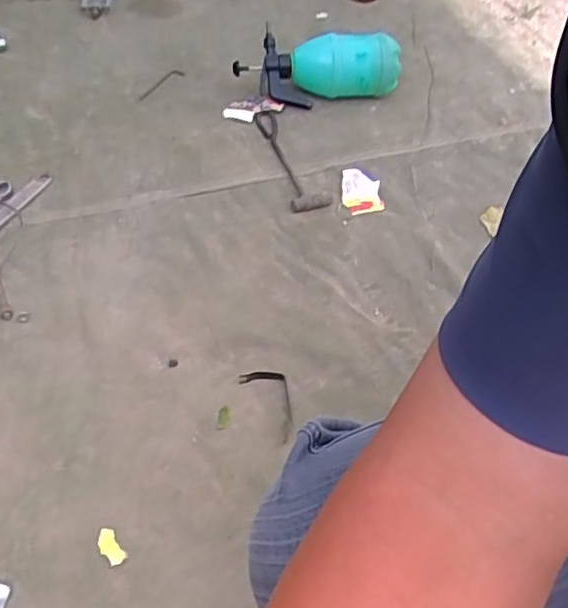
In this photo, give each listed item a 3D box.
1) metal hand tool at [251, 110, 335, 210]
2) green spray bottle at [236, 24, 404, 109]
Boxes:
[{"bbox_3d":[0.005,-0.254,1.138,0.075,0.026,0.242,-16,66,-20],"label":"metal hand tool"},{"bbox_3d":[0.065,-0.436,1.176,0.297,0.112,0.096,-7,50,-12],"label":"green spray bottle"}]

